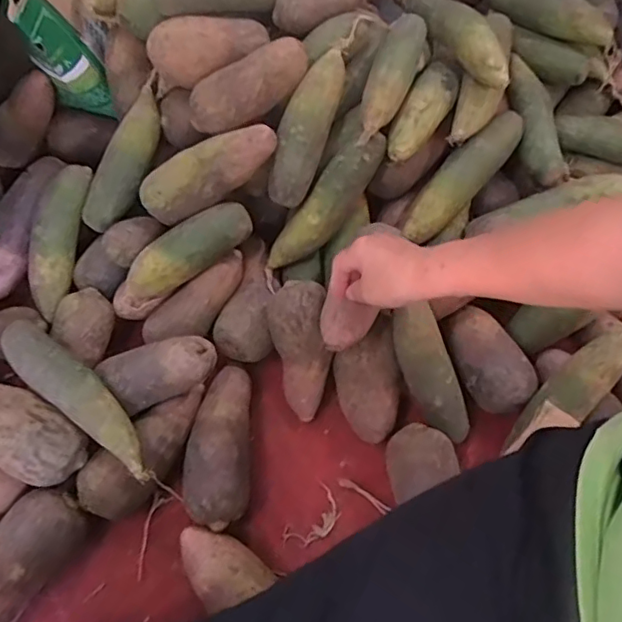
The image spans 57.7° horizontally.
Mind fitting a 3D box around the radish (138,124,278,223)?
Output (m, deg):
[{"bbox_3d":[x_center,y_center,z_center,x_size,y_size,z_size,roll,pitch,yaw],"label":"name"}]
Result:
[{"bbox_3d":[-0.121,-0.164,0.665,0.182,0.060,0.058,-26,71,10],"label":"radish"}]

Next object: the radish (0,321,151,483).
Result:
[{"bbox_3d":[-0.257,0.091,0.624,0.230,0.046,0.053,35,73,11],"label":"radish"}]

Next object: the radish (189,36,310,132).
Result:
[{"bbox_3d":[-0.065,-0.262,0.657,0.156,0.057,0.054,-35,74,-13],"label":"radish"}]

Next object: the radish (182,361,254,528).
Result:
[{"bbox_3d":[-0.108,0.155,0.662,0.077,0.073,0.184,-4,70,-2],"label":"radish"}]

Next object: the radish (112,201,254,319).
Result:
[{"bbox_3d":[-0.163,-0.062,0.677,0.205,0.057,0.056,-36,73,9],"label":"radish"}]

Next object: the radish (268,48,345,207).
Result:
[{"bbox_3d":[-0.005,-0.223,0.675,0.057,0.047,0.191,19,93,6],"label":"radish"}]

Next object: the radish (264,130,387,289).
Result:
[{"bbox_3d":[0.018,-0.122,0.697,0.051,0.048,0.228,45,108,14],"label":"radish"}]

